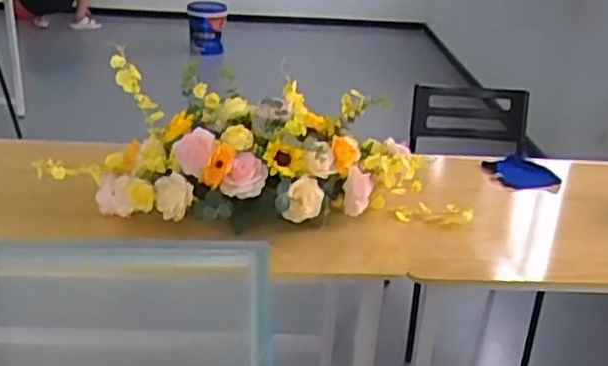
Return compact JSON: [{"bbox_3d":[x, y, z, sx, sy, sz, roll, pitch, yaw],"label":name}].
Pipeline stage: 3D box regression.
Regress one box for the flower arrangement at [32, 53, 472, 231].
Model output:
[{"bbox_3d":[-0.093,-0.055,1.377,0.838,0.258,0.263,1,25,-5],"label":"flower arrangement"}]

